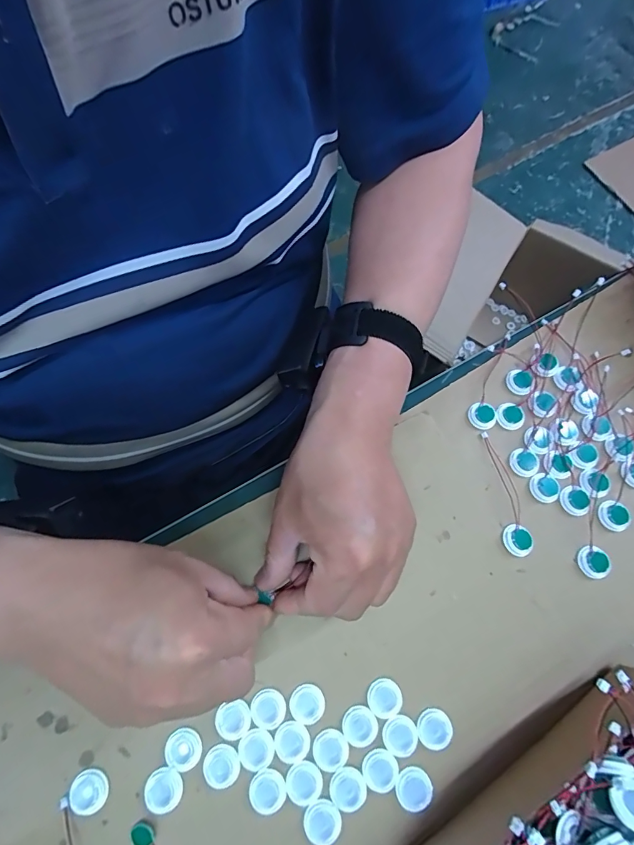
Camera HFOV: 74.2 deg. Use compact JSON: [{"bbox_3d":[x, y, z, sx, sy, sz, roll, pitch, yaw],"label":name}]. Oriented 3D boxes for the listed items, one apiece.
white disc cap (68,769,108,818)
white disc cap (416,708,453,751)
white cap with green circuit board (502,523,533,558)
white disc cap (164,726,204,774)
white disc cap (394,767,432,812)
[{"bbox_3d":[-0.142,0.230,0.260,0.023,0.007,0.022,1,71,-2],"label":"white disc cap"},{"bbox_3d":[0.078,0.202,0.276,0.022,0.004,0.022,1,71,-2],"label":"white disc cap"},{"bbox_3d":[0.150,0.088,0.313,0.021,0.006,0.023,1,71,-2],"label":"white cap with green circuit board"},{"bbox_3d":[-0.086,0.211,0.269,0.023,0.004,0.023,1,71,-2],"label":"white disc cap"},{"bbox_3d":[0.061,0.233,0.266,0.022,0.004,0.022,1,71,-2],"label":"white disc cap"}]

